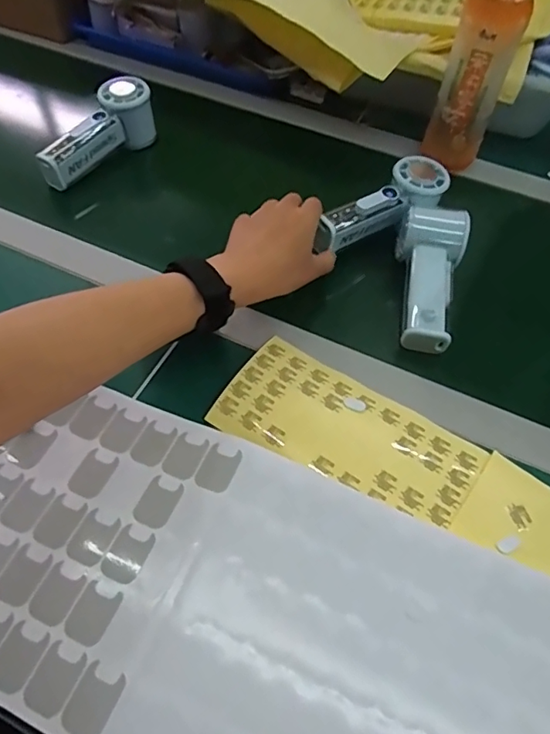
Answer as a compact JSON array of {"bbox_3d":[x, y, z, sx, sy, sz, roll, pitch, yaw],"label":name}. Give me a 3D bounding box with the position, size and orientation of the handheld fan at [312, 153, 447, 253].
[{"bbox_3d":[0.106,-0.158,0.505,0.160,0.037,0.050,-33,62,-14],"label":"handheld fan"}]

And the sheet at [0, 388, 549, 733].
[{"bbox_3d":[-0.005,0.151,0.309,0.452,0.011,0.195,21,58,11],"label":"sheet"}]

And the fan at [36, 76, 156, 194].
[{"bbox_3d":[-0.205,-0.262,0.569,0.053,0.065,0.149,38,62,20],"label":"fan"}]

